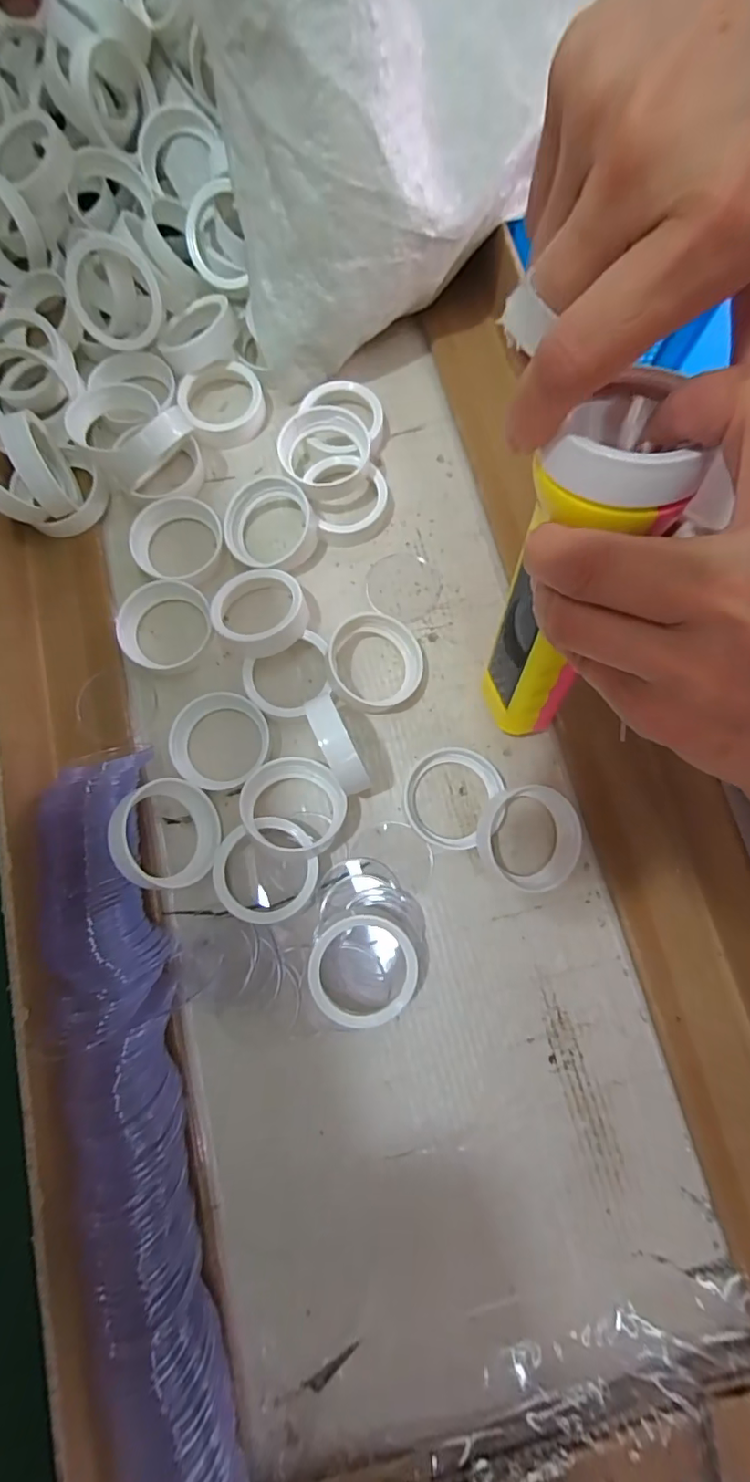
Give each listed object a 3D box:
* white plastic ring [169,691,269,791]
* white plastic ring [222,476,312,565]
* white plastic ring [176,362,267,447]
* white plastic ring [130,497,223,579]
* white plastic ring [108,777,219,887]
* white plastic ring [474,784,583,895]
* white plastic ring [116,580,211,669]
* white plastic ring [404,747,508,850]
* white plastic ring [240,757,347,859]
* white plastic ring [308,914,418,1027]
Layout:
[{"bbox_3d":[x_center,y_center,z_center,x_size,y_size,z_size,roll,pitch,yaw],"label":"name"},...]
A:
[{"bbox_3d":[-0.084,0.000,0.294,0.050,0.019,0.052,0,78,0],"label":"white plastic ring"},{"bbox_3d":[-0.063,-0.127,0.317,0.048,0.022,0.049,0,78,0],"label":"white plastic ring"},{"bbox_3d":[-0.096,-0.214,0.340,0.050,0.018,0.047,0,78,0],"label":"white plastic ring"},{"bbox_3d":[-0.118,-0.122,0.319,0.051,0.014,0.044,-14,78,-3],"label":"white plastic ring"},{"bbox_3d":[-0.102,0.045,0.265,0.051,0.013,0.056,20,54,-29],"label":"white plastic ring"},{"bbox_3d":[0.081,0.049,0.282,0.052,0.020,0.057,0,78,0],"label":"white plastic ring"},{"bbox_3d":[-0.119,-0.067,0.307,0.052,0.020,0.047,-21,79,-4],"label":"white plastic ring"},{"bbox_3d":[0.043,0.030,0.288,0.053,0.017,0.054,0,78,0],"label":"white plastic ring"},{"bbox_3d":[-0.042,0.034,0.280,0.053,0.013,0.053,3,62,-6],"label":"white plastic ring"},{"bbox_3d":[-0.005,0.109,0.255,0.051,0.006,0.050,4,83,-6],"label":"white plastic ring"}]

